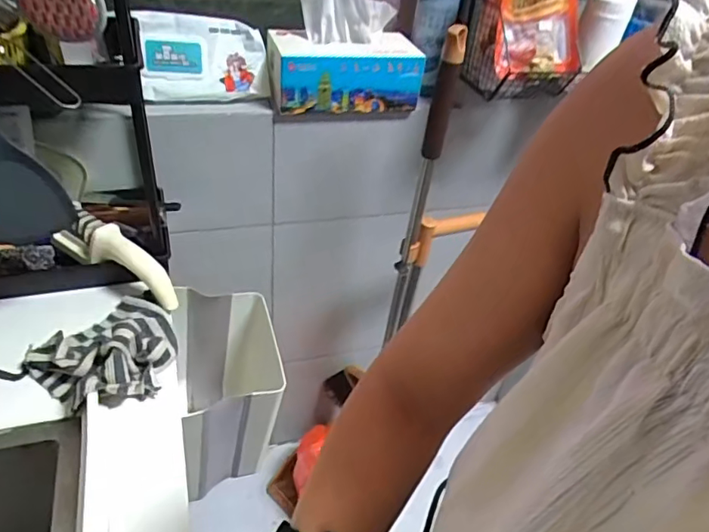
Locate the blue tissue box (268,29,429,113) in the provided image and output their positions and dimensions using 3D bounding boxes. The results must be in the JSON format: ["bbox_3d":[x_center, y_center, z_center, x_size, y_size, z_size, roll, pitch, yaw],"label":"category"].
[{"bbox_3d":[-0.012,-0.322,0.896,0.260,0.094,0.115,-6,42,-16],"label":"blue tissue box"}]

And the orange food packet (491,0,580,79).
[{"bbox_3d":[0.265,-0.371,0.791,0.140,0.169,0.029,-10,12,-14],"label":"orange food packet"}]

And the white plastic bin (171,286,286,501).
[{"bbox_3d":[-0.185,0.206,0.871,0.159,0.245,0.238,-5,42,-15],"label":"white plastic bin"}]

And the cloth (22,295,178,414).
[{"bbox_3d":[-0.286,0.090,0.641,0.145,0.054,0.156,29,44,23],"label":"cloth"}]

